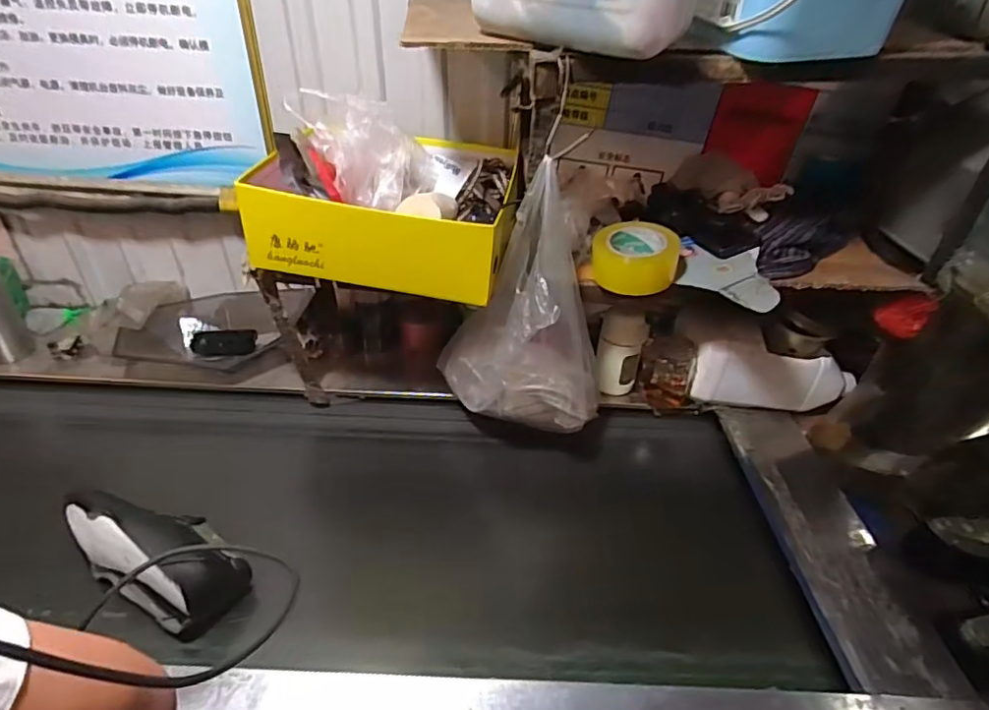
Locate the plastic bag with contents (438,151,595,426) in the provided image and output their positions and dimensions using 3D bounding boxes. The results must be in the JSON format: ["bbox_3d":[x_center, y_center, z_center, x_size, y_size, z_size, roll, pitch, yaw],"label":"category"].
[{"bbox_3d":[0.052,-0.069,0.803,0.151,0.340,0.231,-24,44,-32],"label":"plastic bag with contents"}]

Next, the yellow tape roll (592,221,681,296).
[{"bbox_3d":[0.203,-0.142,0.814,0.122,0.064,0.106,11,37,11],"label":"yellow tape roll"}]

